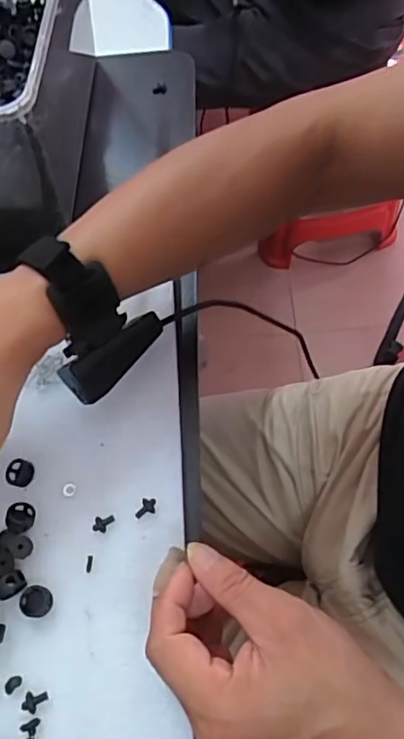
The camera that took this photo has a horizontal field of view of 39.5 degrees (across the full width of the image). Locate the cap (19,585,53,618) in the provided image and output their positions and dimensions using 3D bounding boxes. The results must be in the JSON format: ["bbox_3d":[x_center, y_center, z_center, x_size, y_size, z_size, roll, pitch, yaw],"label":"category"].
[{"bbox_3d":[-0.098,0.136,0.330,0.018,0.004,0.017,-2,63,3],"label":"cap"}]

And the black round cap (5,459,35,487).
[{"bbox_3d":[-0.119,0.067,0.366,0.019,0.009,0.017,12,64,10],"label":"black round cap"}]

